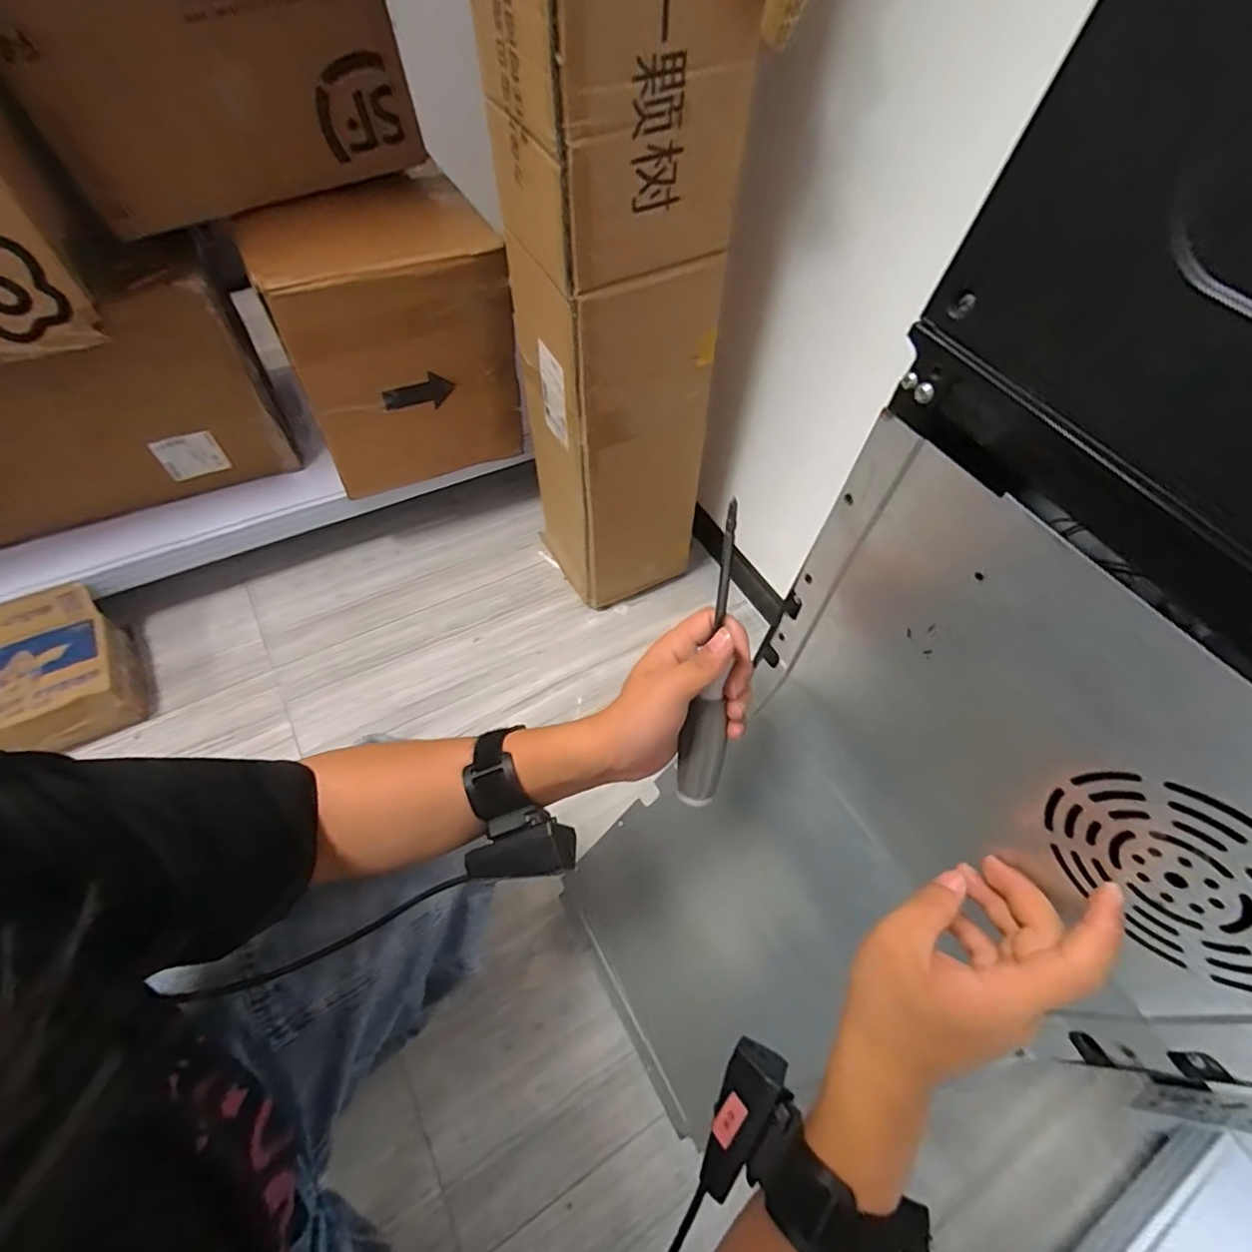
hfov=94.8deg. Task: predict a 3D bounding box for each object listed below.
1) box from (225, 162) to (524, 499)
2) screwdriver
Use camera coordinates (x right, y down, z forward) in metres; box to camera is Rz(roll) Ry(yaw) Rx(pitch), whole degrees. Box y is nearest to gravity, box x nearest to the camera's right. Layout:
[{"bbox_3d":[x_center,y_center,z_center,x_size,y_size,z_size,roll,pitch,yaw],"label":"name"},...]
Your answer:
[{"bbox_3d":[-0.335,-0.420,0.859,0.296,0.331,0.195,-19,61,-16],"label":"box"},{"bbox_3d":[0.057,0.025,0.374,0.030,0.023,0.200,5,101,-2],"label":"screwdriver"}]

